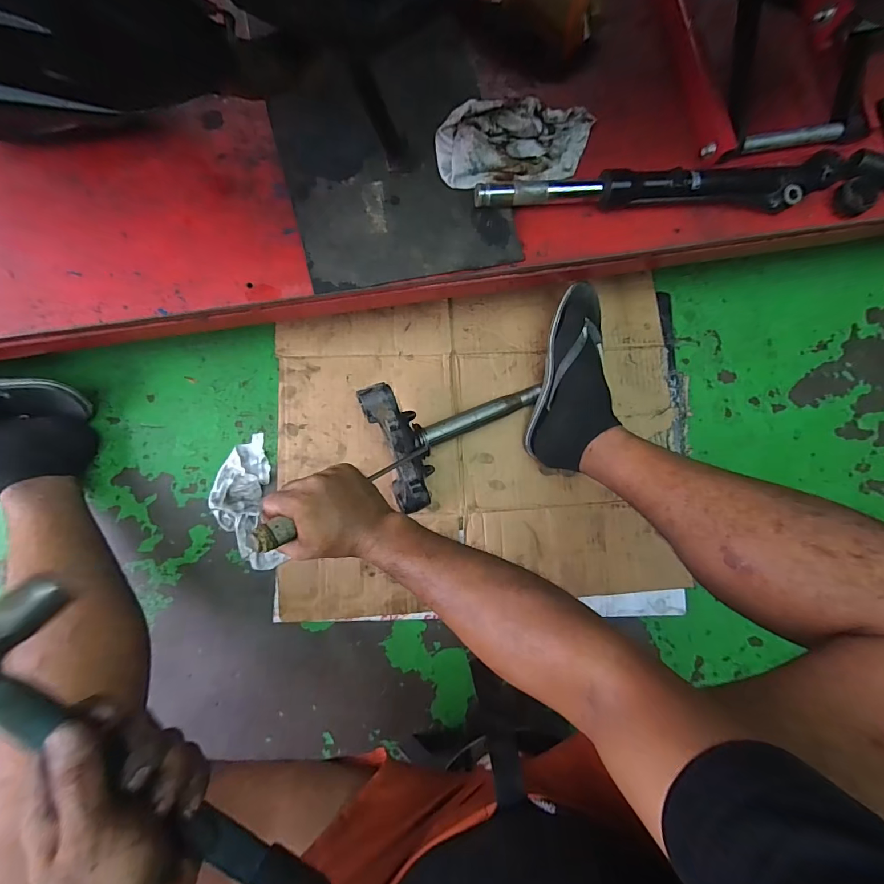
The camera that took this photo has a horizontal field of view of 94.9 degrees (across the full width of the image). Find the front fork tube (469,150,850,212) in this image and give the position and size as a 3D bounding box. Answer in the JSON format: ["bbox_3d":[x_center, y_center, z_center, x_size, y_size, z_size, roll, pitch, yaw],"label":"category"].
[{"bbox_3d":[0.291,-0.321,0.520,0.499,0.039,0.071,-9,85,-5],"label":"front fork tube"}]

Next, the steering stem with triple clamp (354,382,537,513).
[{"bbox_3d":[0.034,-0.024,0.558,0.247,0.081,0.167,-20,86,-6],"label":"steering stem with triple clamp"}]

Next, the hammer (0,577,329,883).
[{"bbox_3d":[-0.180,0.218,0.258,0.078,0.046,0.297,-44,101,-7],"label":"hammer"}]

